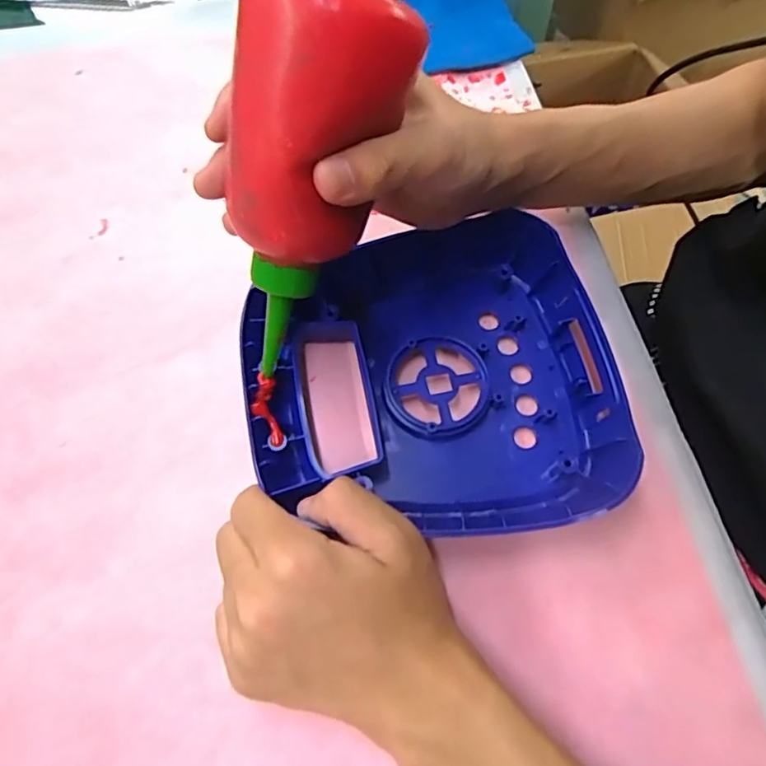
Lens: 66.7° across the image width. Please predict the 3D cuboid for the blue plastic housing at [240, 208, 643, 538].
[{"bbox_3d":[0.022,-0.016,0.306,0.193,0.041,0.193,-9,67,-3],"label":"blue plastic housing"}]

